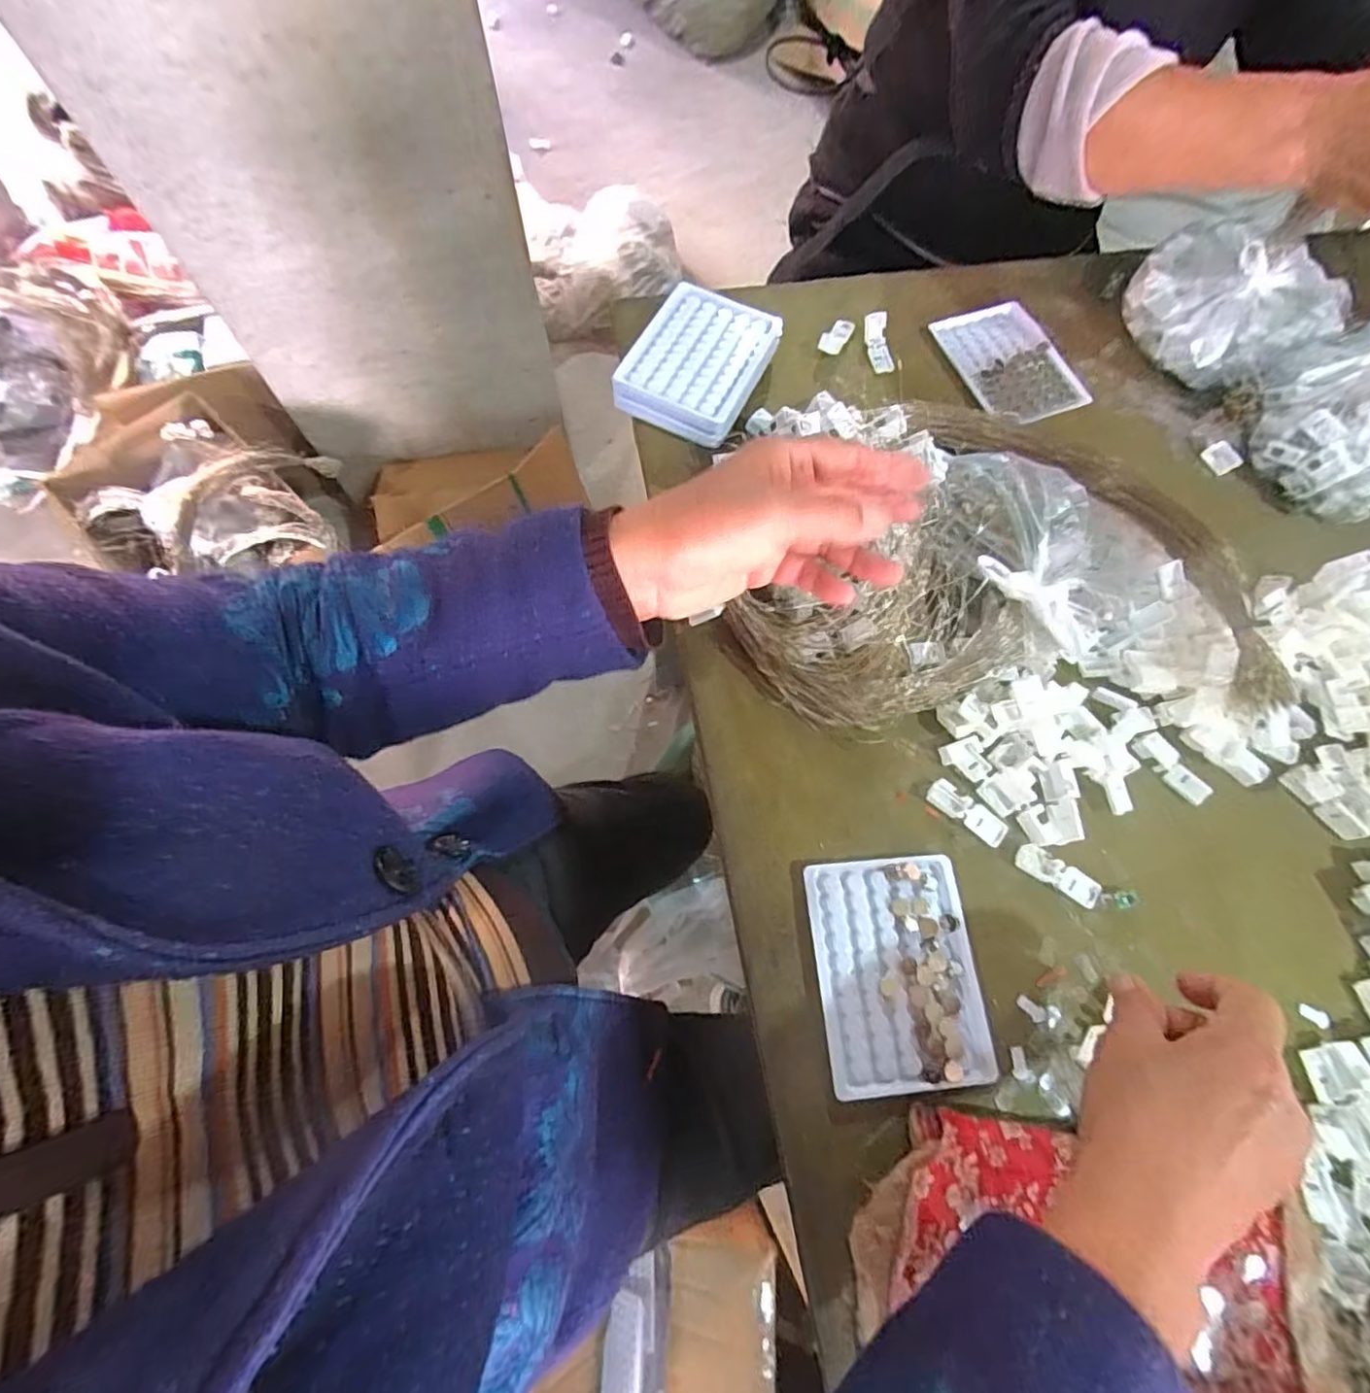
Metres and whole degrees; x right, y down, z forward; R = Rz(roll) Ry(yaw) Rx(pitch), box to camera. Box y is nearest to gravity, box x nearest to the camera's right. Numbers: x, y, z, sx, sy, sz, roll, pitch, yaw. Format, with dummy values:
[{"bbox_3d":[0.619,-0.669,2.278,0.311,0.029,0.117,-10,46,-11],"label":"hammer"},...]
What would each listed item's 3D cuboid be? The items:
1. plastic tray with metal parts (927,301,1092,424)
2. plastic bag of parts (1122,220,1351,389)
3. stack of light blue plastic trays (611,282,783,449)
[{"bbox_3d":[0.295,-0.306,0.560,0.091,0.016,0.126,-18,72,-8],"label":"plastic tray with metal parts"},{"bbox_3d":[0.476,-0.344,0.540,0.158,0.094,0.107,43,74,13],"label":"plastic bag of parts"},{"bbox_3d":[0.013,-0.281,0.514,0.100,0.030,0.138,23,71,6],"label":"stack of light blue plastic trays"}]

